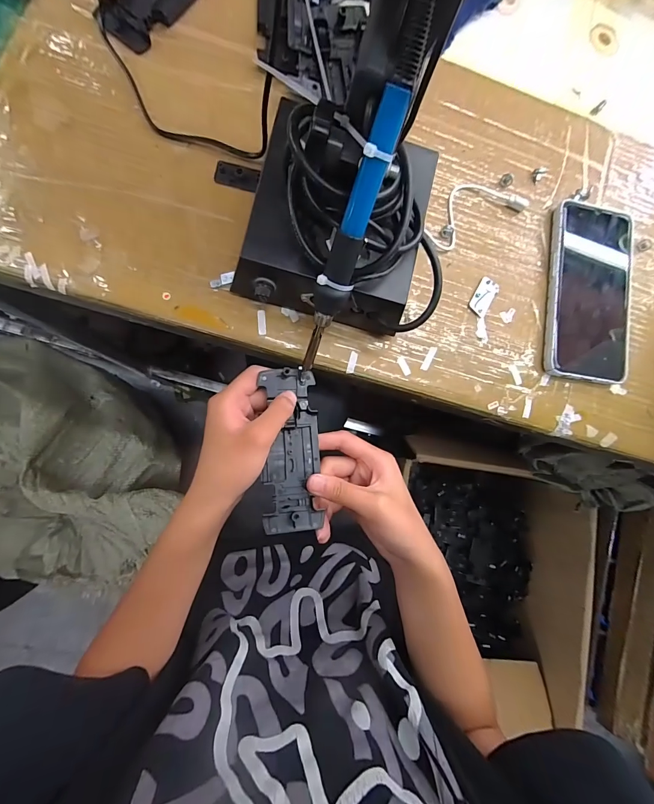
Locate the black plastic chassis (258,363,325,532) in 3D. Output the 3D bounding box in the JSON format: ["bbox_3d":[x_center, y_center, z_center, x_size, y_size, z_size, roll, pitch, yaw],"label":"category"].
[{"bbox_3d":[-0.028,0.036,0.277,0.043,0.009,0.127,1,78,-8],"label":"black plastic chassis"}]

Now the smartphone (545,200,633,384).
[{"bbox_3d":[0.245,-0.101,0.326,0.079,0.014,0.163,8,85,-7],"label":"smartphone"}]

